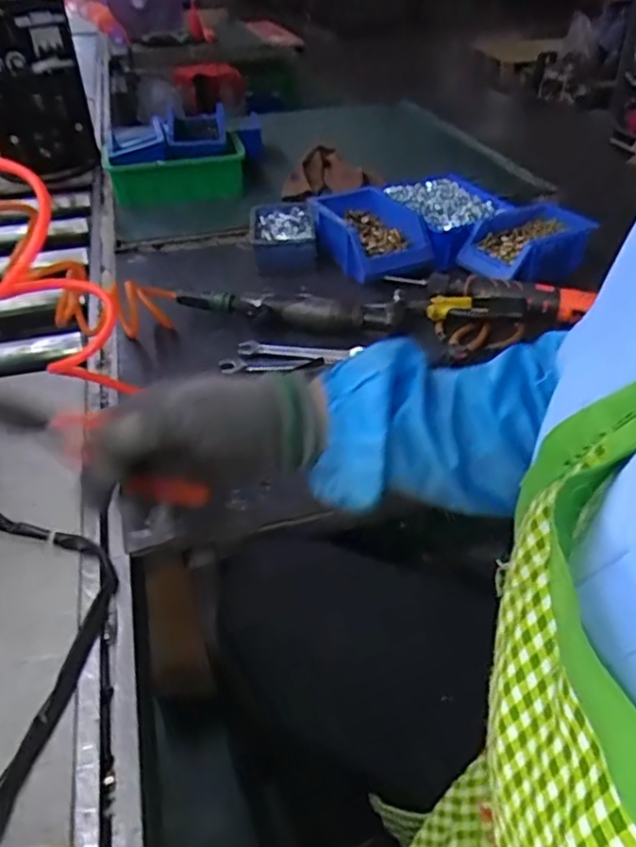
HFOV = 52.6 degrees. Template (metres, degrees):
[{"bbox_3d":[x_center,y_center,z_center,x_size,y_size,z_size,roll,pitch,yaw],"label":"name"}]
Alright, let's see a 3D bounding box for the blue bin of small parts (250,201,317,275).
[{"bbox_3d":[-0.054,-0.280,0.973,0.096,0.056,0.152,-6,38,-5],"label":"blue bin of small parts"}]

